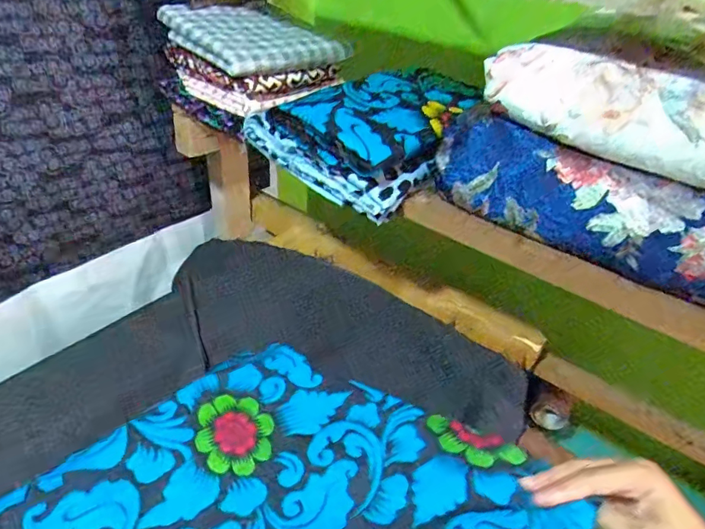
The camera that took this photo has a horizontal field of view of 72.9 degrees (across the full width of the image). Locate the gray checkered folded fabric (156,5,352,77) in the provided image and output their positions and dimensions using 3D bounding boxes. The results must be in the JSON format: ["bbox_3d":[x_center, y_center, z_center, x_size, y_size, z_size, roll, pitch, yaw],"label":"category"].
[{"bbox_3d":[-0.124,-0.297,0.625,0.190,0.044,0.164,-25,47,-37],"label":"gray checkered folded fabric"}]

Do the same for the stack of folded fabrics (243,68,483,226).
[{"bbox_3d":[0.021,-0.165,0.575,0.198,0.081,0.224,26,40,25],"label":"stack of folded fabrics"}]

